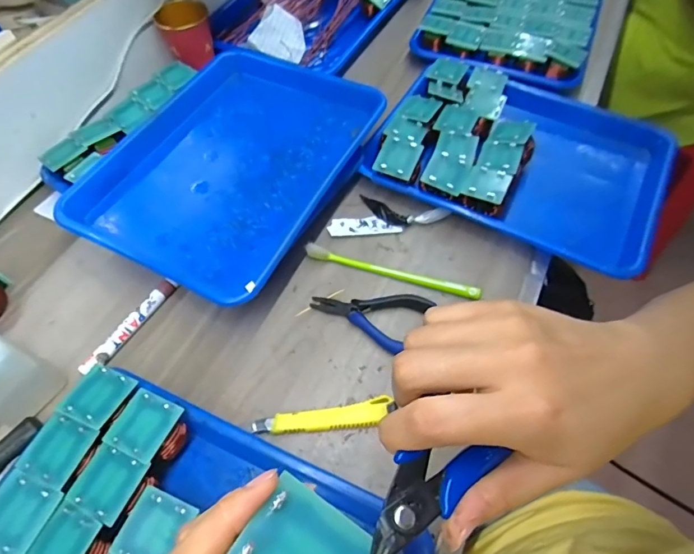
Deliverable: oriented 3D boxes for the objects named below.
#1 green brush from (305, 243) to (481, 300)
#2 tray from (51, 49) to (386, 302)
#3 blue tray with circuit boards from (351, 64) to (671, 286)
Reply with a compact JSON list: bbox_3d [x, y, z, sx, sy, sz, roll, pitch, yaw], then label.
[{"bbox_3d":[0.046,-0.005,0.468,0.189,0.012,0.013,15,60,10],"label":"green brush"},{"bbox_3d":[-0.127,-0.138,0.517,0.247,0.048,0.332,23,62,14],"label":"tray"},{"bbox_3d":[0.212,-0.158,0.523,0.323,0.045,0.264,26,63,16],"label":"blue tray with circuit boards"}]

